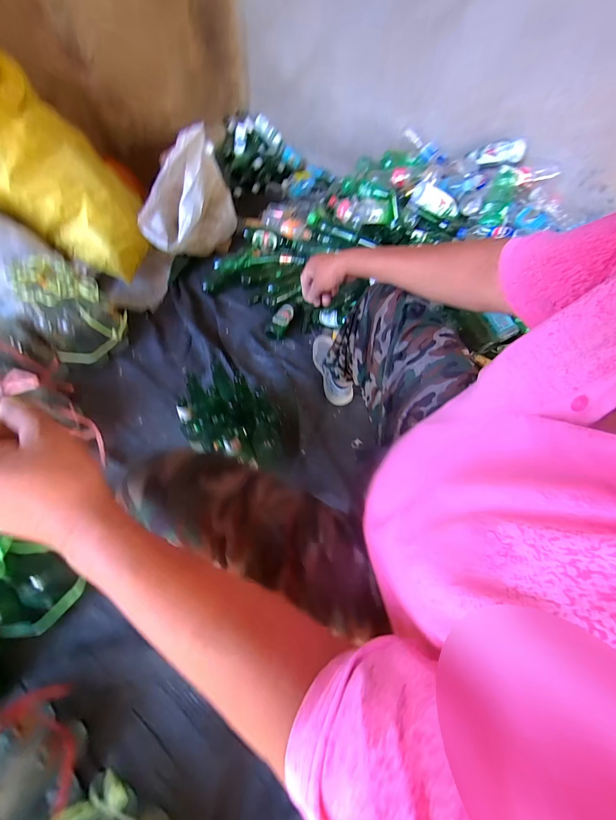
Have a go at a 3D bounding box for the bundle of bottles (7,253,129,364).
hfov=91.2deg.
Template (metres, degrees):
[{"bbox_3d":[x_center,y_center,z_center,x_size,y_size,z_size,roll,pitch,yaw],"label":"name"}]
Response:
[{"bbox_3d":[-0.735,-0.312,0.927,0.254,0.231,0.223,37,63,16],"label":"bundle of bottles"}]

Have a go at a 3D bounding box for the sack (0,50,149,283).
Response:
[{"bbox_3d":[-0.840,-0.784,0.904,0.281,0.759,0.330,-16,51,35],"label":"sack"}]

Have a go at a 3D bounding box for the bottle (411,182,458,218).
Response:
[{"bbox_3d":[0.440,-0.719,1.036,0.193,0.059,0.059,8,57,-21],"label":"bottle"}]

